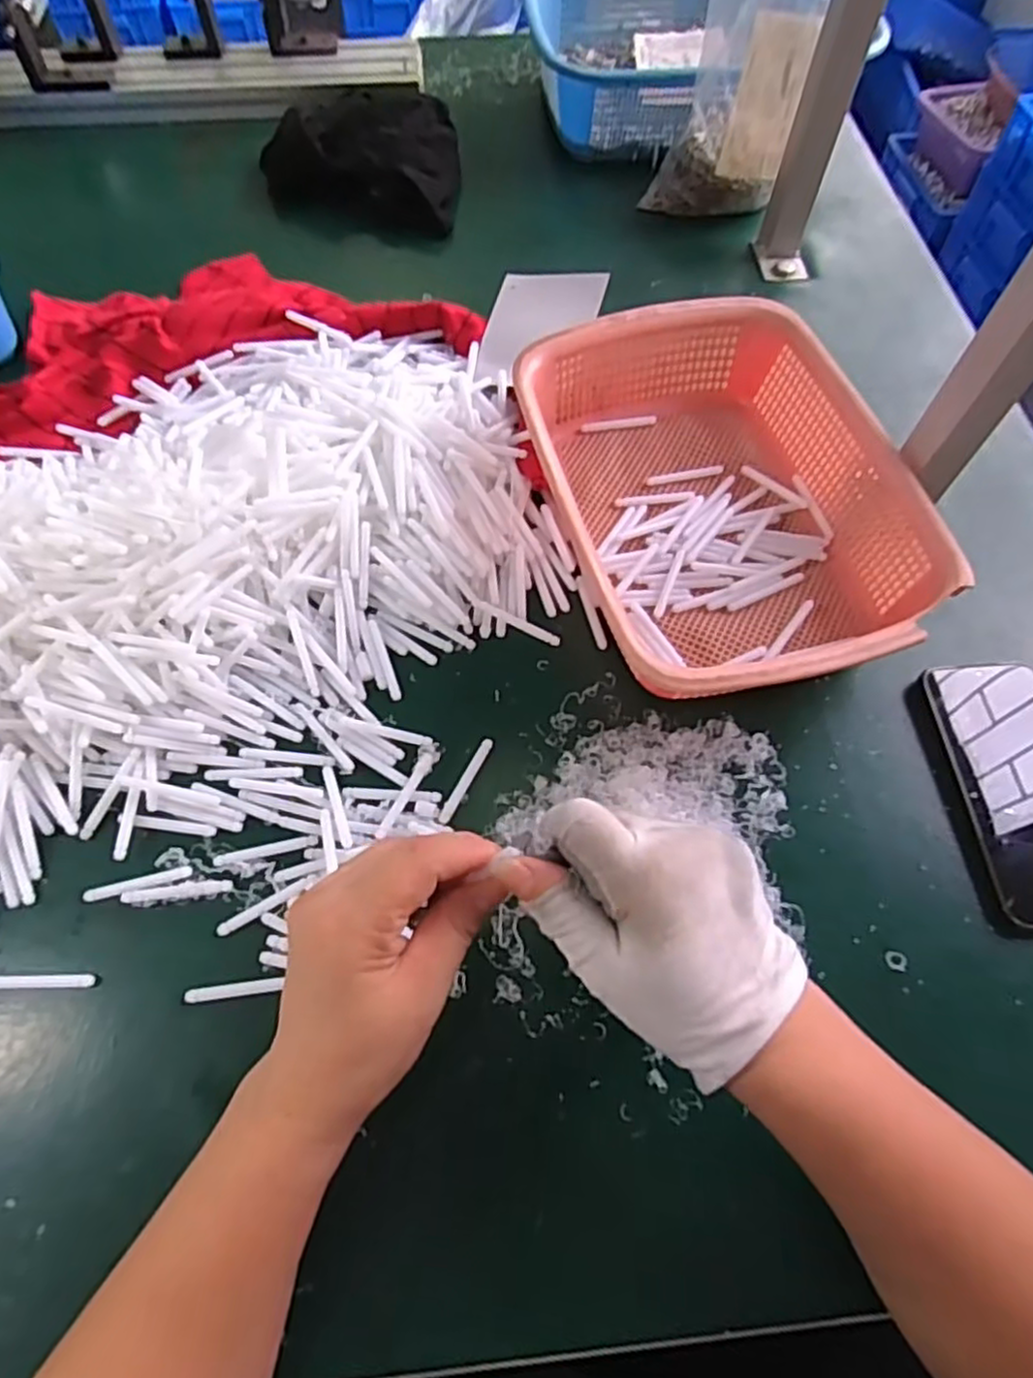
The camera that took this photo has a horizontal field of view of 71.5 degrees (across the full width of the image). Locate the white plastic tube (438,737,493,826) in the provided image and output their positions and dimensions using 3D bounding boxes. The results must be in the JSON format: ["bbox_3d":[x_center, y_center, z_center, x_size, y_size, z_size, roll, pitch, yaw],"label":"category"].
[{"bbox_3d":[-0.030,0.055,0.438,0.007,0.004,0.059,25,66,11],"label":"white plastic tube"}]

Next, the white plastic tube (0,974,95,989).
[{"bbox_3d":[-0.258,0.159,0.389,0.061,0.007,0.007,0,63,-1],"label":"white plastic tube"}]

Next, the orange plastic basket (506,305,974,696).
[{"bbox_3d":[0.133,-0.124,0.488,0.213,0.081,0.291,-15,64,-8],"label":"orange plastic basket"}]

